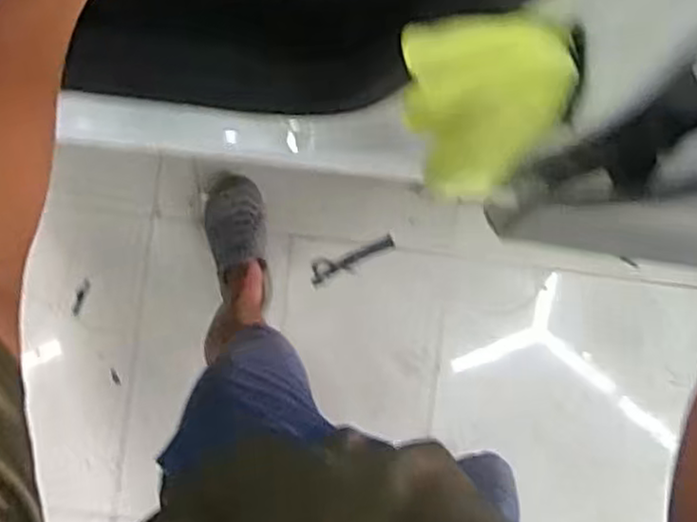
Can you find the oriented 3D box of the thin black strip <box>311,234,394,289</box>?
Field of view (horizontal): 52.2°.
[{"bbox_3d":[0.008,0.000,1.477,0.184,0.012,0.054,-19,91,-2],"label":"thin black strip"}]

